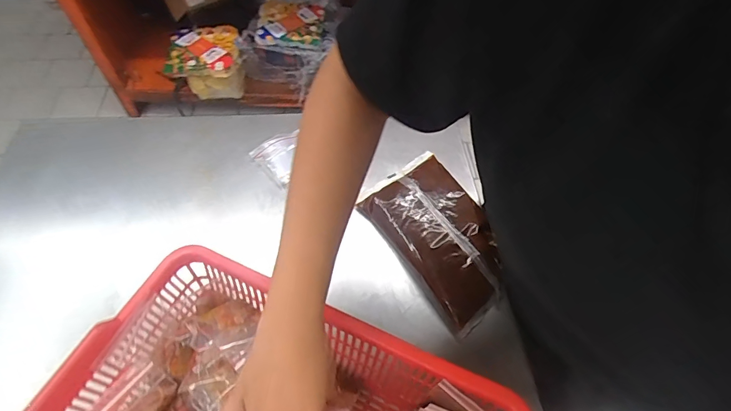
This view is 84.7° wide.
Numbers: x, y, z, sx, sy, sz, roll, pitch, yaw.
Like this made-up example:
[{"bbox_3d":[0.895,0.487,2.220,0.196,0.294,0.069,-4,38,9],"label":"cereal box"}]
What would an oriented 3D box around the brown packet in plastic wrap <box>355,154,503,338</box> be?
[{"bbox_3d":[0.104,0.039,0.535,0.139,0.050,0.216,-31,64,-21],"label":"brown packet in plastic wrap"}]

